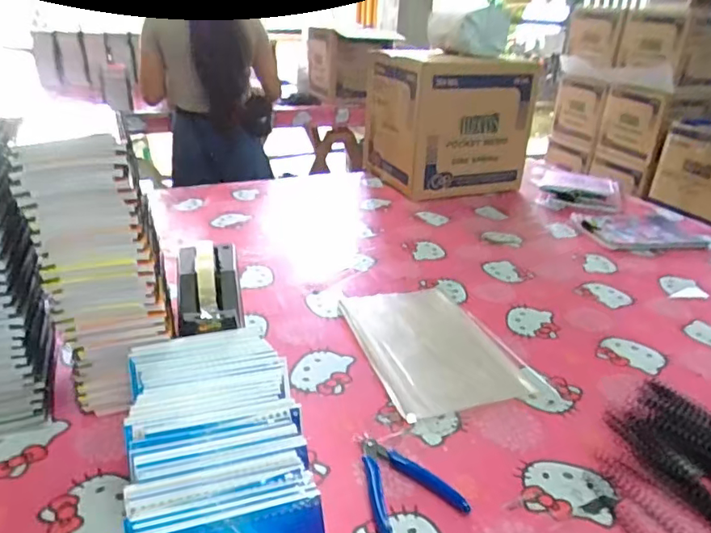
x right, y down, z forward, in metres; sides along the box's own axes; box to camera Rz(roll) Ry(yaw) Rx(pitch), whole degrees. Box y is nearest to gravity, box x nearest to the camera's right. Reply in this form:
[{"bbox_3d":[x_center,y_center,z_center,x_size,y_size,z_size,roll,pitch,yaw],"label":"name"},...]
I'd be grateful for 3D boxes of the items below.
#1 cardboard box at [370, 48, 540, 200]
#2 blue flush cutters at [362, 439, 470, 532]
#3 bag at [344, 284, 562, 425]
[{"bbox_3d":[0.221,-0.352,1.305,0.300,0.306,0.248,-9,29,-23],"label":"cardboard box"},{"bbox_3d":[0.038,0.200,0.499,0.082,0.010,0.107,-12,30,-28],"label":"blue flush cutters"},{"bbox_3d":[0.101,0.099,0.714,0.188,0.010,0.252,-6,28,-18],"label":"bag"}]

